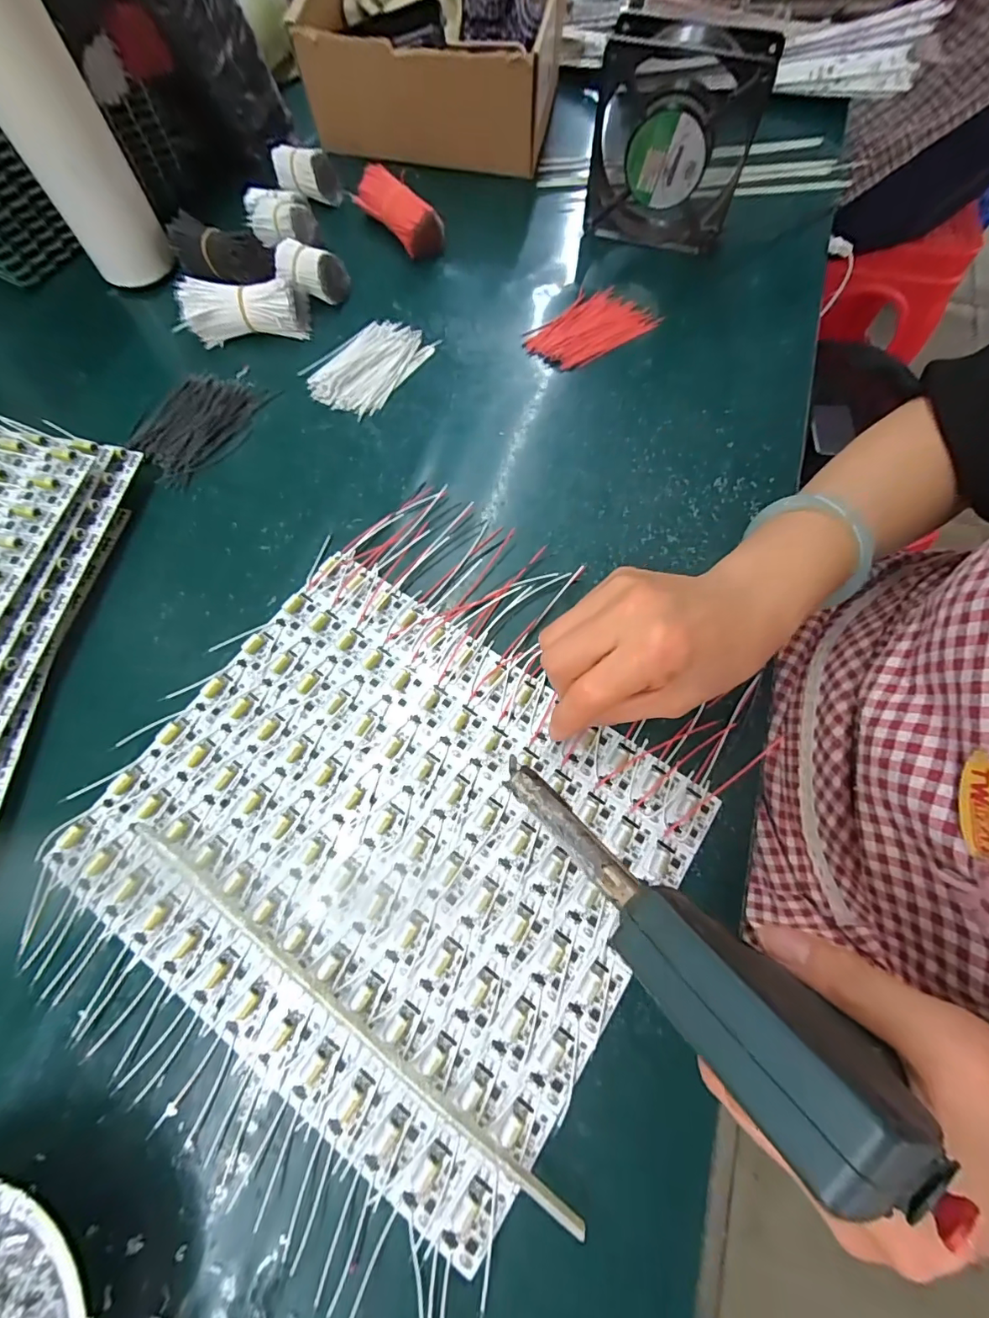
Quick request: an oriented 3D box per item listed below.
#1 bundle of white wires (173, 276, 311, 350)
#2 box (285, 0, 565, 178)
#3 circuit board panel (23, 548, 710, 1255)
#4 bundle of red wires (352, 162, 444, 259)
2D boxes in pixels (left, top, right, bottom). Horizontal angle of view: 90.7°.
[{"bbox_3d":[-0.203,-0.283,0.396,0.096,0.034,0.034,-6,70,-2],"label":"bundle of white wires"},{"bbox_3d":[-0.055,-0.570,0.462,0.220,0.090,0.183,11,70,4],"label":"box"},{"bbox_3d":[-0.059,0.095,0.271,0.283,0.011,0.238,33,73,12],"label":"circuit board panel"},{"bbox_3d":[-0.084,-0.398,0.436,0.032,0.034,0.093,-39,74,-13],"label":"bundle of red wires"}]

